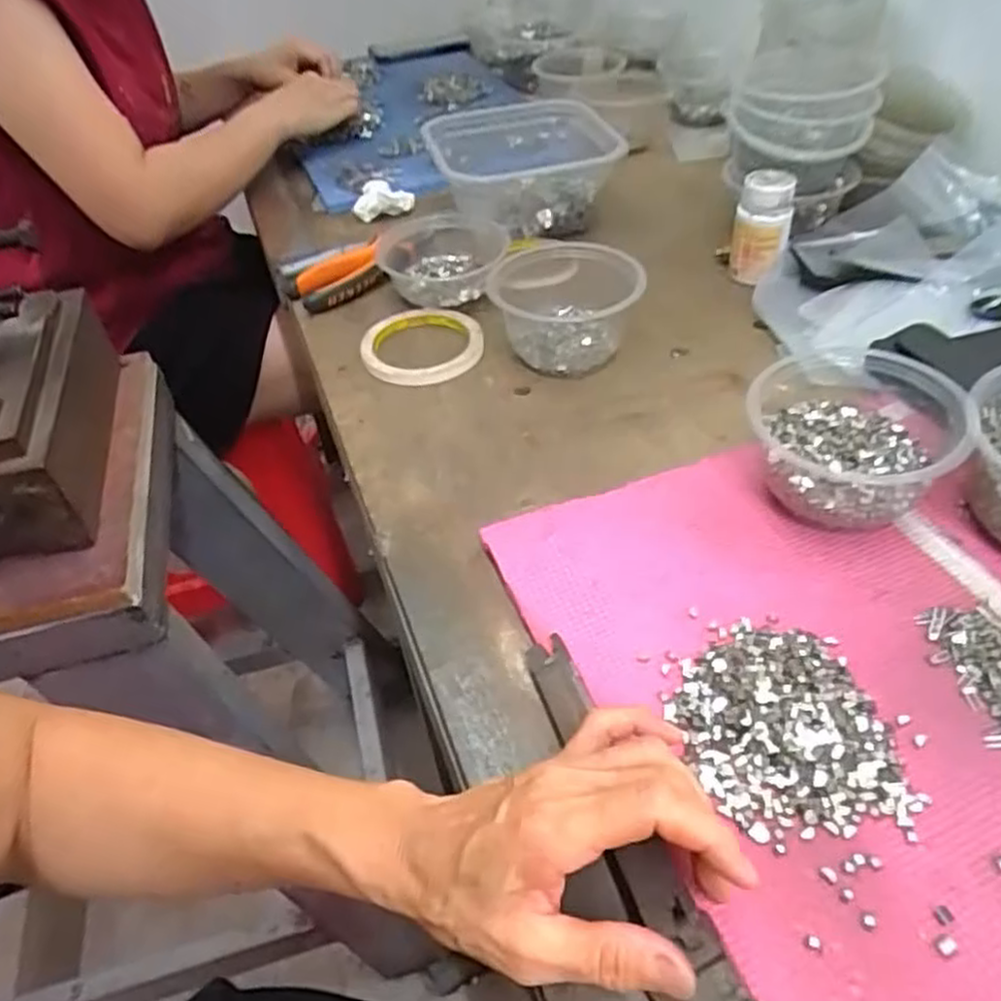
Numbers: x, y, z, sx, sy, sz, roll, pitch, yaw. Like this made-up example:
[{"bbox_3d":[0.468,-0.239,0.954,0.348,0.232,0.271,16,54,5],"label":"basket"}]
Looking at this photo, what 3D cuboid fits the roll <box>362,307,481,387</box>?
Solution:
[{"bbox_3d":[-0.064,-0.125,0.625,0.097,0.017,0.097,-4,44,4],"label":"roll"}]

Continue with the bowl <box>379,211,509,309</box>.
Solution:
[{"bbox_3d":[-0.052,-0.221,0.702,0.118,0.040,0.135,-6,44,2],"label":"bowl"}]

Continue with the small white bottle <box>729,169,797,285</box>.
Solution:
[{"bbox_3d":[0.221,-0.230,0.644,0.043,0.076,0.047,29,55,31],"label":"small white bottle"}]

